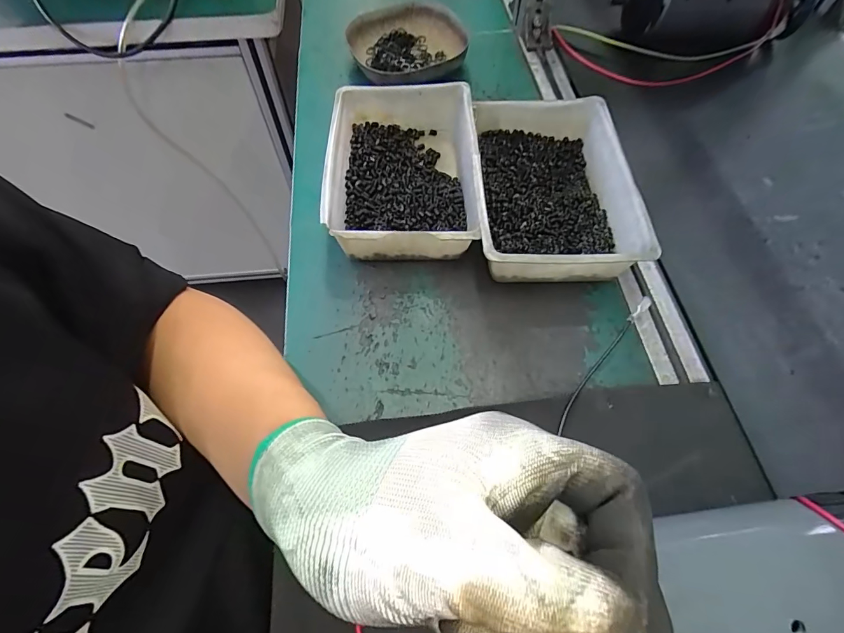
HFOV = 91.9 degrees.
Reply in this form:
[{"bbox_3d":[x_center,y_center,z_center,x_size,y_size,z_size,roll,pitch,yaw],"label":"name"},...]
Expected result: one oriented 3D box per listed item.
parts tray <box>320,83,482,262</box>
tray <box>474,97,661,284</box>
[{"bbox_3d":[-0.020,-0.146,0.402,0.139,0.051,0.203,0,61,0],"label":"parts tray"},{"bbox_3d":[0.121,-0.119,0.385,0.137,0.049,0.197,2,61,1],"label":"tray"}]

